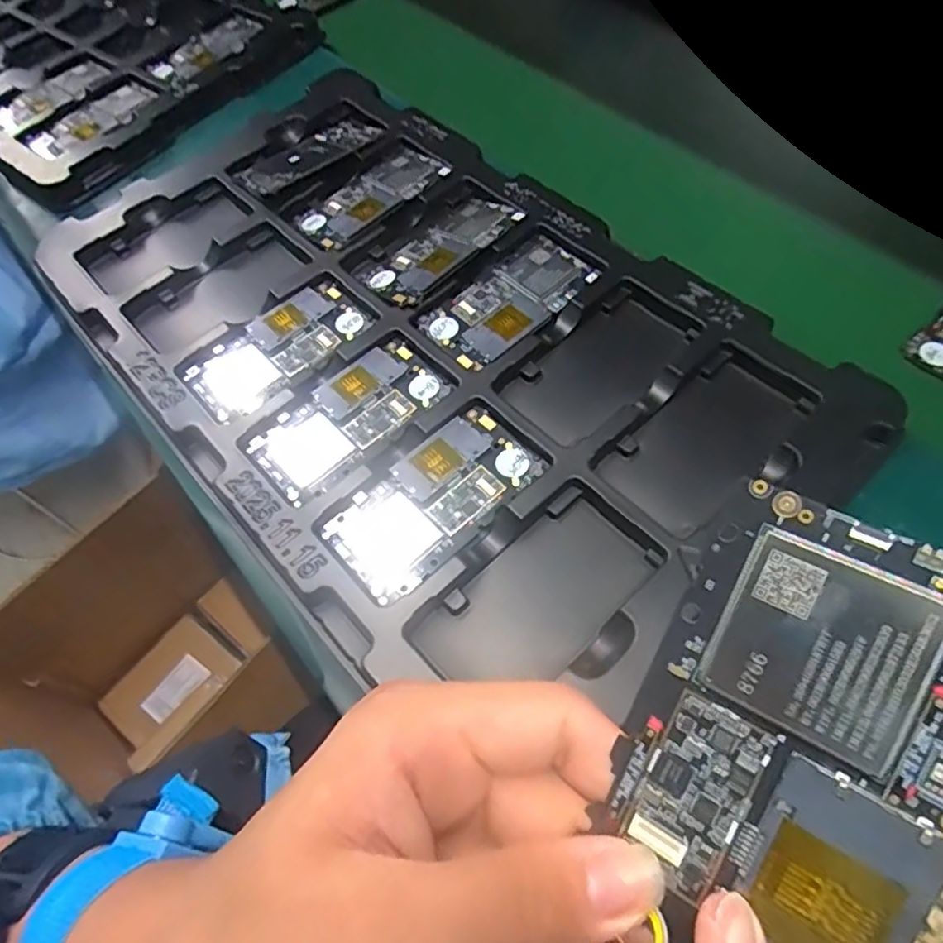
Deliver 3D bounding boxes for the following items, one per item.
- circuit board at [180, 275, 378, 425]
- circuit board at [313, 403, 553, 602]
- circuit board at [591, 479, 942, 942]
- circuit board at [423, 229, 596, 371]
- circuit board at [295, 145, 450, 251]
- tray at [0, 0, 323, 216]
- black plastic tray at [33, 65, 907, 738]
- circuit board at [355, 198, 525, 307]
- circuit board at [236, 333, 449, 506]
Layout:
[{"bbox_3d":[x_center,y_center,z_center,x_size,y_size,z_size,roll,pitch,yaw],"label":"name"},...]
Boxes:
[{"bbox_3d":[-0.136,-0.089,0.443,0.129,0.006,0.069,-41,66,-18],"label":"circuit board"},{"bbox_3d":[-0.021,0.016,0.372,0.128,0.007,0.068,-40,65,-18],"label":"circuit board"},{"bbox_3d":[0.072,0.067,0.142,0.064,0.004,0.116,25,92,29],"label":"circuit board"},{"bbox_3d":[0.028,-0.121,0.443,0.123,0.009,0.064,-39,64,-18],"label":"circuit board"},{"bbox_3d":[-0.082,-0.224,0.503,0.120,0.007,0.061,-39,65,-18],"label":"circuit board"},{"bbox_3d":[-0.499,-0.517,0.741,0.674,0.034,0.350,36,70,25],"label":"tray"},{"bbox_3d":[-0.047,-0.101,0.443,0.327,0.037,0.539,-38,65,-18],"label":"black plastic tray"},{"bbox_3d":[-0.023,-0.171,0.472,0.059,0.007,0.123,39,69,23],"label":"circuit board"},{"bbox_3d":[-0.078,-0.037,0.406,0.129,0.007,0.066,-40,65,-18],"label":"circuit board"}]

